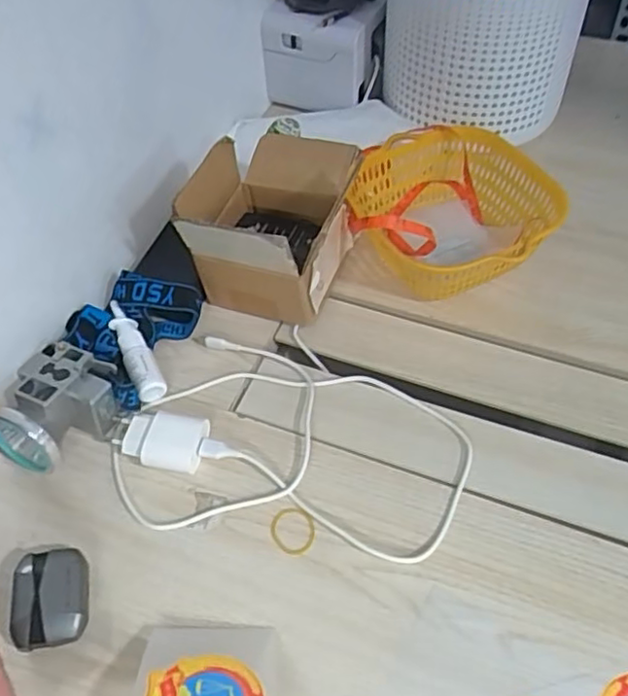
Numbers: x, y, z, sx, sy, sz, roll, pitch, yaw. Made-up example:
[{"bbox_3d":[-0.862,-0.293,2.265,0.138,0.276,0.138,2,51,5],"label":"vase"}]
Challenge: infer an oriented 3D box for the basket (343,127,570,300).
[{"bbox_3d":[0.123,-0.119,0.583,0.173,0.074,0.175,-1,52,1],"label":"basket"}]

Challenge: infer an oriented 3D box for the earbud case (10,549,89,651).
[{"bbox_3d":[-0.167,0.161,0.415,0.047,0.025,0.055,-8,52,-4],"label":"earbud case"}]

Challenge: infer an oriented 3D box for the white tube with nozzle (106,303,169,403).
[{"bbox_3d":[-0.150,0.002,0.537,0.022,0.025,0.102,-23,55,-15],"label":"white tube with nozzle"}]

